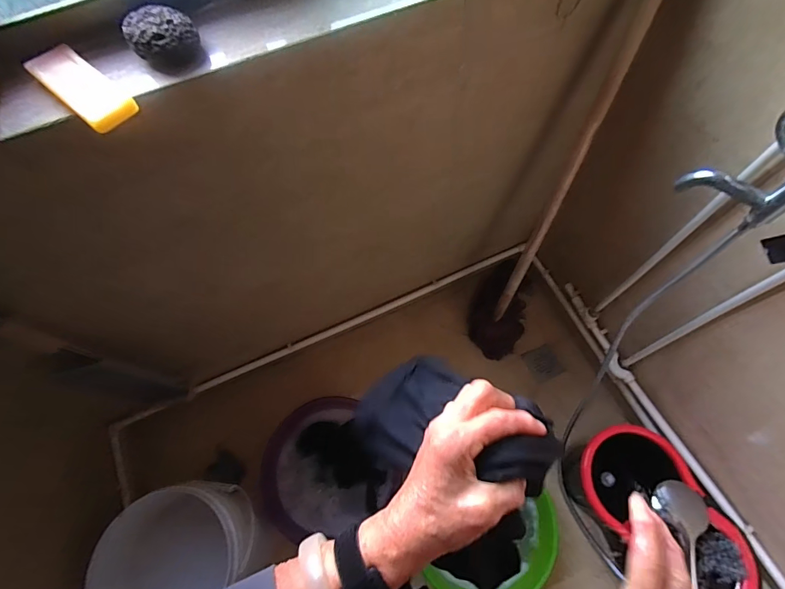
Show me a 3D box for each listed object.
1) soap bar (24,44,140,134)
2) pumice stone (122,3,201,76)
[{"bbox_3d":[-0.356,-0.237,0.465,0.135,0.030,0.057,37,72,17],"label":"soap bar"},{"bbox_3d":[-0.268,-0.301,0.478,0.072,0.039,0.079,-1,66,2],"label":"pumice stone"}]

